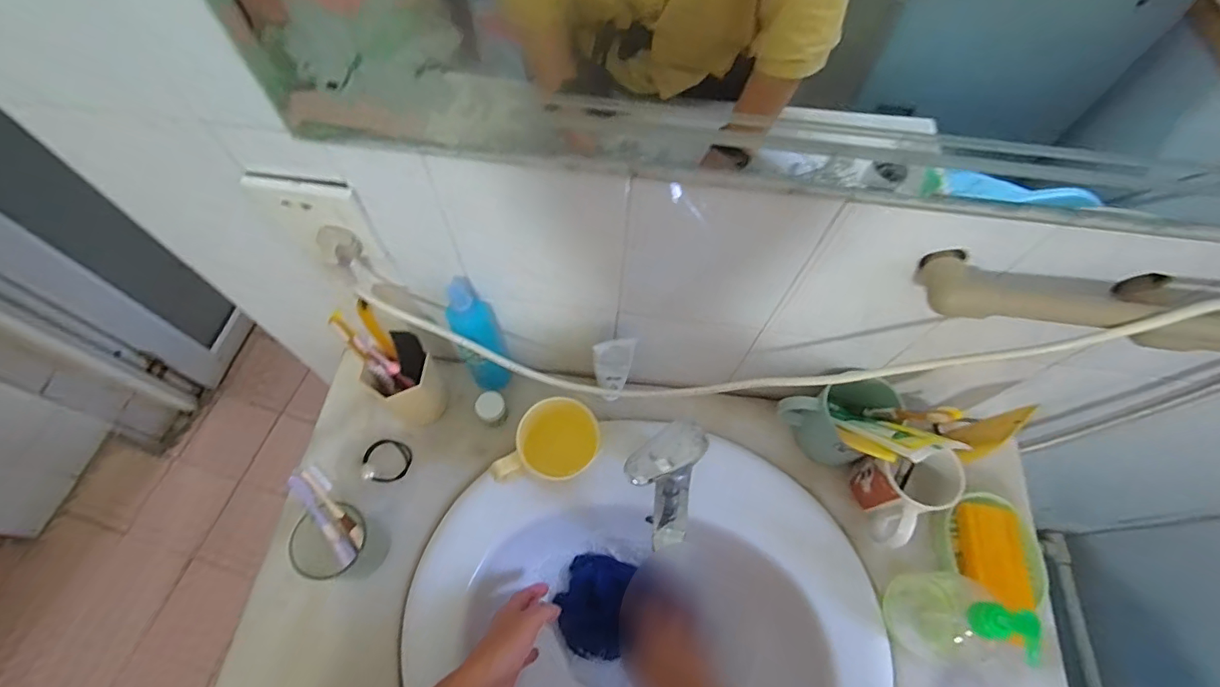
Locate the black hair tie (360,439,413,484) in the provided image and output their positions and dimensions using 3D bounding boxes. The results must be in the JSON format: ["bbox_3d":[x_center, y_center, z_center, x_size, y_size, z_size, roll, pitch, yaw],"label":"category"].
[{"bbox_3d":[-0.270,0.140,0.625,0.059,0.012,0.054,0,64,-1],"label":"black hair tie"}]

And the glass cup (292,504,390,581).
[{"bbox_3d":[-0.283,0.210,0.548,0.068,0.090,0.065,0,64,-1],"label":"glass cup"}]

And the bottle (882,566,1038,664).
[{"bbox_3d":[0.347,0.268,0.503,0.084,0.152,0.087,0,64,-1],"label":"bottle"}]

